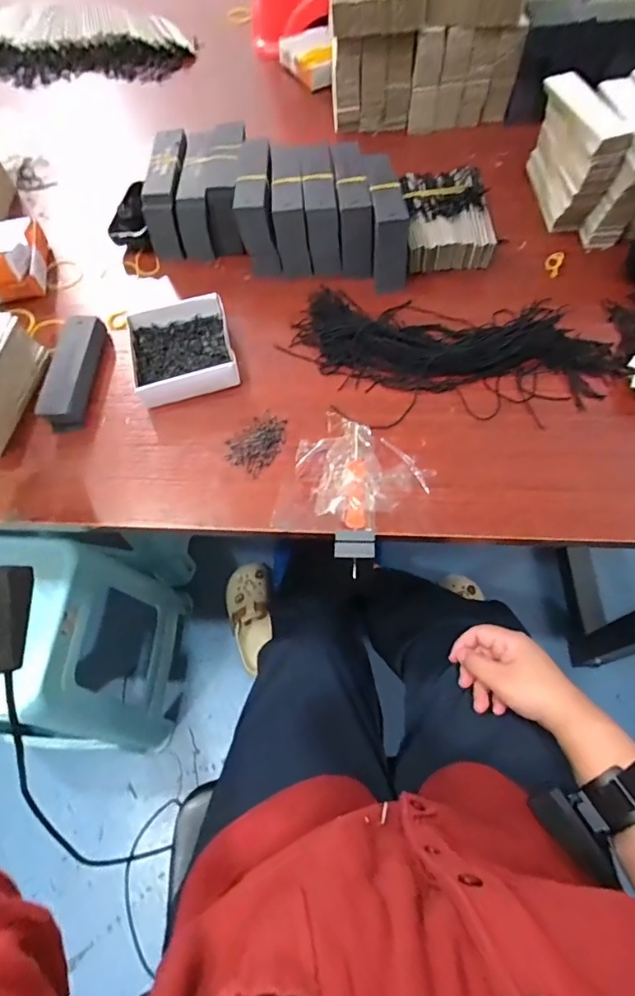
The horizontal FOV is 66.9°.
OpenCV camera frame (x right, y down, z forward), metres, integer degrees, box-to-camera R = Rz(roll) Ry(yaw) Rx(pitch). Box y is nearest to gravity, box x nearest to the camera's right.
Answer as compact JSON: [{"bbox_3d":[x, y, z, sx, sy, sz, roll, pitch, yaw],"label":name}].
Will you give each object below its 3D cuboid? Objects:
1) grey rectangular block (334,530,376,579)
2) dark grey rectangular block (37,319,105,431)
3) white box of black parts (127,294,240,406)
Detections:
[{"bbox_3d":[0.030,0.044,0.389,0.032,0.010,0.039,-2,64,2],"label":"grey rectangular block"},{"bbox_3d":[-0.244,-0.126,0.479,0.039,0.023,0.132,-3,64,2],"label":"dark grey rectangular block"},{"bbox_3d":[-0.136,-0.149,0.485,0.098,0.026,0.116,-15,64,-4],"label":"white box of black parts"}]

